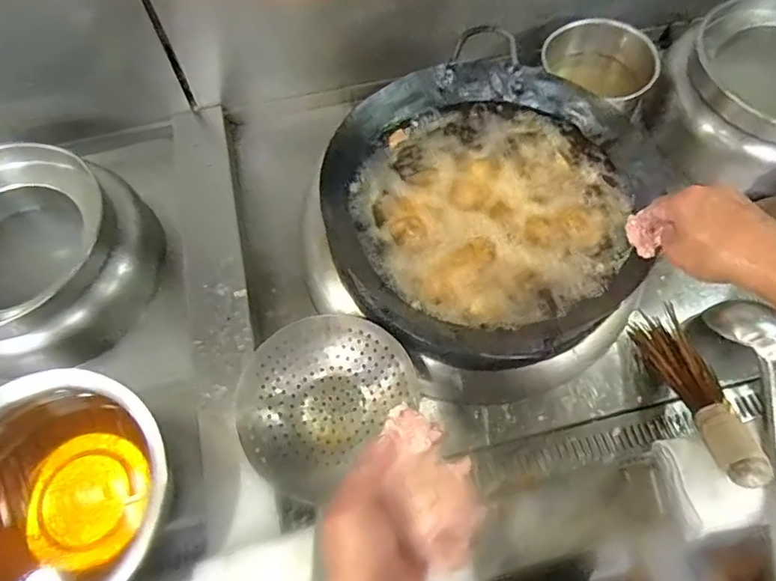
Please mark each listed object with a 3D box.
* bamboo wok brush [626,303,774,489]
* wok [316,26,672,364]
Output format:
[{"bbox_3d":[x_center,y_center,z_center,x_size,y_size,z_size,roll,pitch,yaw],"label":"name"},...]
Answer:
[{"bbox_3d":[0.411,0.135,0.714,0.058,0.070,0.269,-7,40,-1],"label":"bamboo wok brush"},{"bbox_3d":[0.147,-0.129,0.750,0.420,0.121,0.434,-1,62,2],"label":"wok"}]

